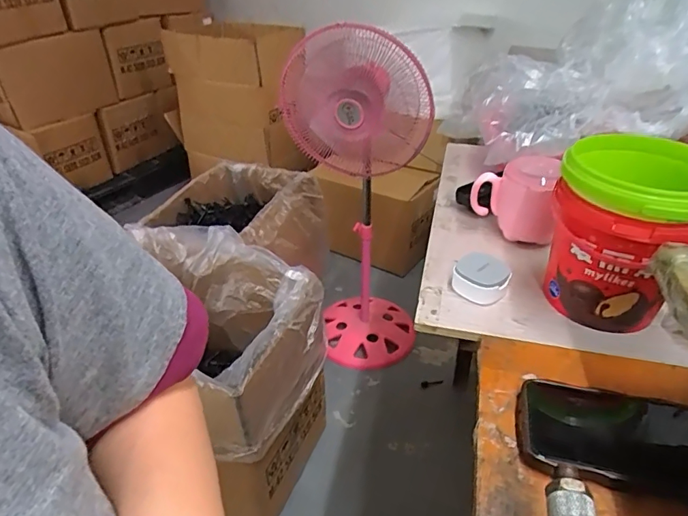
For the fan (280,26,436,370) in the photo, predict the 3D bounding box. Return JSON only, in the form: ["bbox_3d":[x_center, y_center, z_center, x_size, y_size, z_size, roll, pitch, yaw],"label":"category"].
[{"bbox_3d":[0.030,-0.121,1.258,0.320,0.845,0.289,-3,35,-3],"label":"fan"}]

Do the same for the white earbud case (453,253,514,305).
[{"bbox_3d":[0.148,0.019,0.517,0.056,0.031,0.055,19,39,26],"label":"white earbud case"}]

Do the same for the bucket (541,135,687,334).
[{"bbox_3d":[0.268,-0.021,0.464,0.124,0.152,0.125,22,41,29],"label":"bucket"}]

